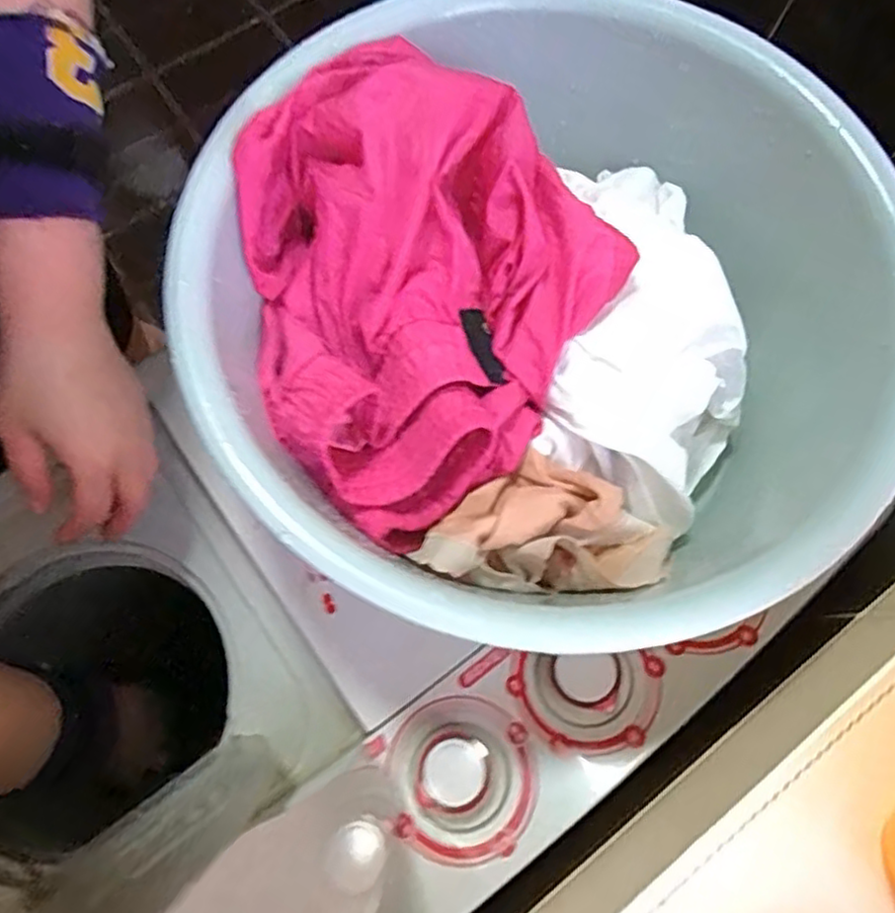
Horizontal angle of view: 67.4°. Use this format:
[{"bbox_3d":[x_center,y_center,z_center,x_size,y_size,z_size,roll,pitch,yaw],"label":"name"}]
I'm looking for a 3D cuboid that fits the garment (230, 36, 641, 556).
[{"bbox_3d":[-0.024,-0.106,0.383,0.211,0.074,0.251,-31,78,-10],"label":"garment"}]

